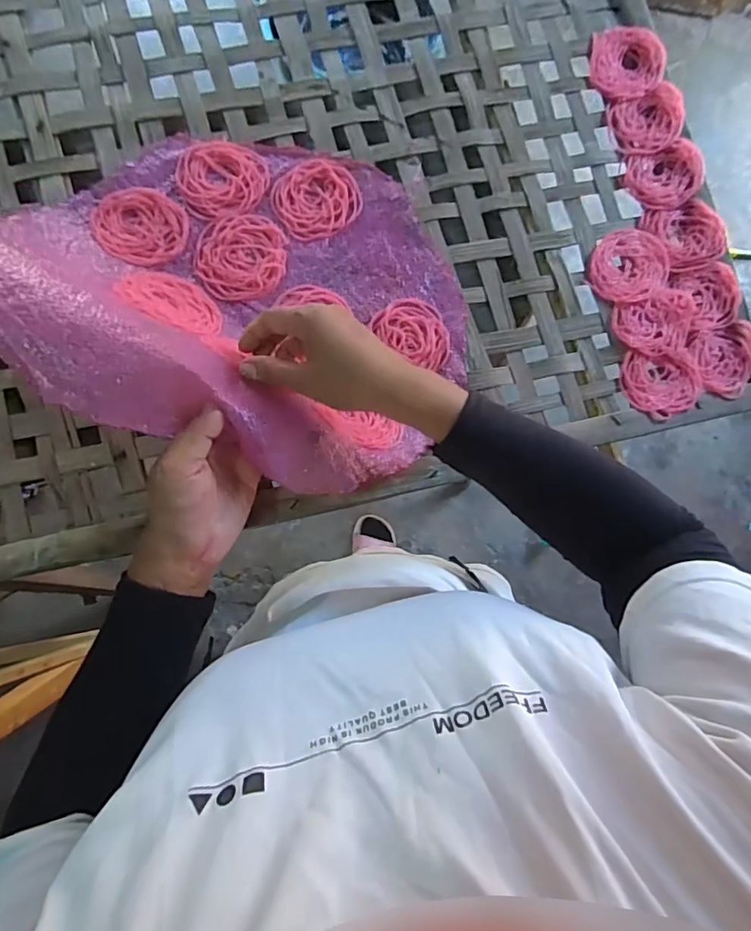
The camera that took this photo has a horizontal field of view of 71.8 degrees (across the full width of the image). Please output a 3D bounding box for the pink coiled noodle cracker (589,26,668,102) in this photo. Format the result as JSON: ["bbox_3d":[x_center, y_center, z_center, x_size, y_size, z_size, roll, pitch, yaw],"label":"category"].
[{"bbox_3d":[0.247,-0.397,0.509,0.070,0.020,0.071,1,84,-6],"label":"pink coiled noodle cracker"}]

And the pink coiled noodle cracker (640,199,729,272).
[{"bbox_3d":[0.300,-0.222,0.500,0.068,0.015,0.065,-14,85,-7],"label":"pink coiled noodle cracker"}]

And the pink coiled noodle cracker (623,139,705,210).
[{"bbox_3d":[0.281,-0.280,0.503,0.073,0.018,0.060,-16,86,-7],"label":"pink coiled noodle cracker"}]

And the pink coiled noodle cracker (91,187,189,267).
[{"bbox_3d":[-0.205,-0.211,0.454,0.079,0.007,0.068,31,82,-2],"label":"pink coiled noodle cracker"}]

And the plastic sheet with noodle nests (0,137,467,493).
[{"bbox_3d":[-0.087,-0.151,0.398,0.364,0.124,0.293,20,82,-3],"label":"plastic sheet with noodle nests"}]

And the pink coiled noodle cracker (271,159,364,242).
[{"bbox_3d":[-0.054,-0.243,0.473,0.075,0.004,0.072,1,84,-6],"label":"pink coiled noodle cracker"}]

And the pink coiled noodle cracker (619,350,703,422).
[{"bbox_3d":[0.268,-0.075,0.486,0.075,0.008,0.063,0,84,-6],"label":"pink coiled noodle cracker"}]

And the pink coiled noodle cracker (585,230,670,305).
[{"bbox_3d":[0.242,-0.191,0.498,0.076,0.006,0.071,1,84,-6],"label":"pink coiled noodle cracker"}]

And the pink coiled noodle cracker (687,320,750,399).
[{"bbox_3d":[0.334,-0.100,0.493,0.062,0.011,0.068,-16,86,-7],"label":"pink coiled noodle cracker"}]

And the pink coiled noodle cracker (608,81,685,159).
[{"bbox_3d":[0.267,-0.337,0.507,0.071,0.016,0.059,-16,86,-7],"label":"pink coiled noodle cracker"}]

